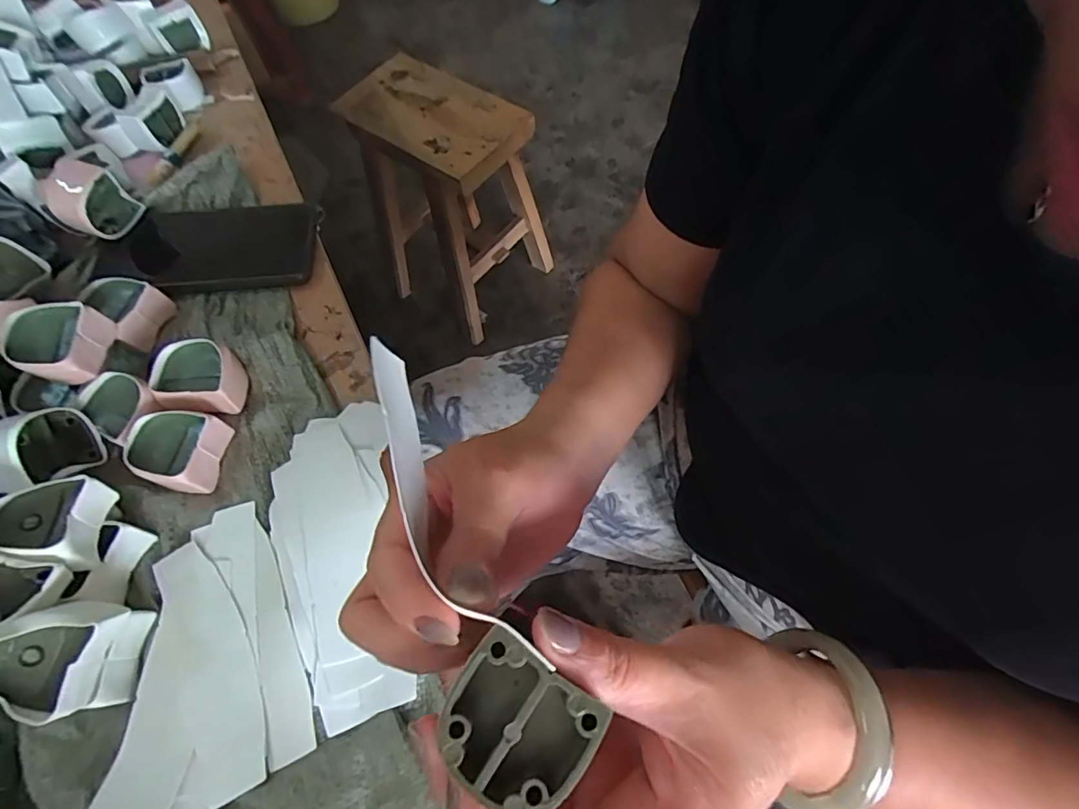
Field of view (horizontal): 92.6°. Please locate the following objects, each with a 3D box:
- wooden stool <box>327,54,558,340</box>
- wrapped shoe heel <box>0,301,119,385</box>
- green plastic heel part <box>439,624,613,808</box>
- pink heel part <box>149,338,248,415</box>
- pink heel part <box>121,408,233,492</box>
[{"bbox_3d":[-0.172,-0.403,1.061,0.305,0.430,0.268,30,69,17],"label":"wooden stool"},{"bbox_3d":[-0.306,-0.038,0.327,0.043,0.035,0.044,-8,63,0],"label":"wrapped shoe heel"},{"bbox_3d":[-0.007,0.098,0.157,0.041,0.020,0.038,32,70,18],"label":"green plastic heel part"},{"bbox_3d":[-0.223,-0.020,0.341,0.048,0.029,0.044,-2,63,2],"label":"pink heel part"},{"bbox_3d":[-0.226,0.027,0.321,0.042,0.028,0.045,9,64,8],"label":"pink heel part"}]

